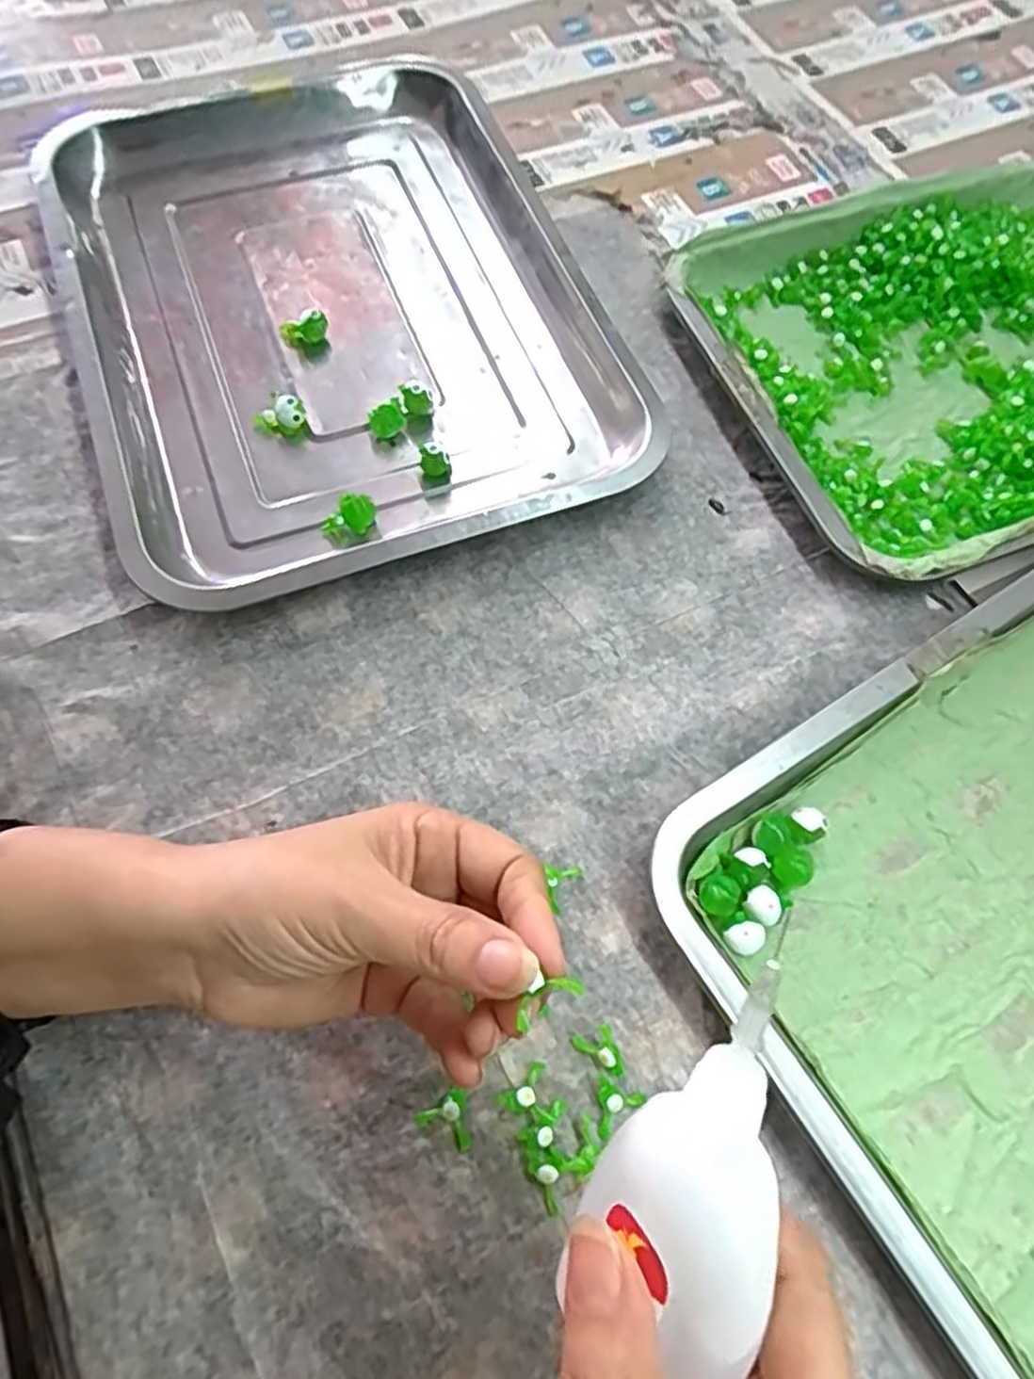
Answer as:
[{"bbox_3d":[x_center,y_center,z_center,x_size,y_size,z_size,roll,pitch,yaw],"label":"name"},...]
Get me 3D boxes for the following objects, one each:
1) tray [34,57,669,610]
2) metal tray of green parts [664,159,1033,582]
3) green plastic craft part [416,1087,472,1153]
[{"bbox_3d":[-0.104,-0.217,0.411,0.266,0.029,0.358,-19,69,-10],"label":"tray"},{"bbox_3d":[0.256,-0.189,0.418,0.302,0.023,0.236,-20,69,-11],"label":"metal tray of green parts"},{"bbox_3d":[-0.023,0.149,0.262,0.020,0.006,0.016,24,68,8],"label":"green plastic craft part"}]

